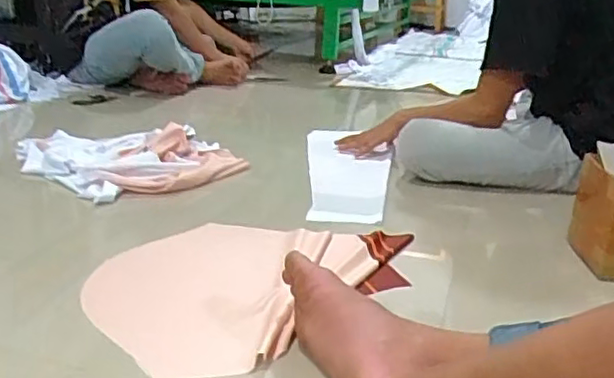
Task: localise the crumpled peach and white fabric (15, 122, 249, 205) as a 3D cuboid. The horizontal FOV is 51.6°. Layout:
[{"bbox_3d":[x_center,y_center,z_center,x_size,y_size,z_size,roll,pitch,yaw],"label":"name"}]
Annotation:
[{"bbox_3d":[-0.432,-0.096,1.529,0.458,0.076,0.551,-7,21,-27],"label":"crumpled peach and white fabric"}]

